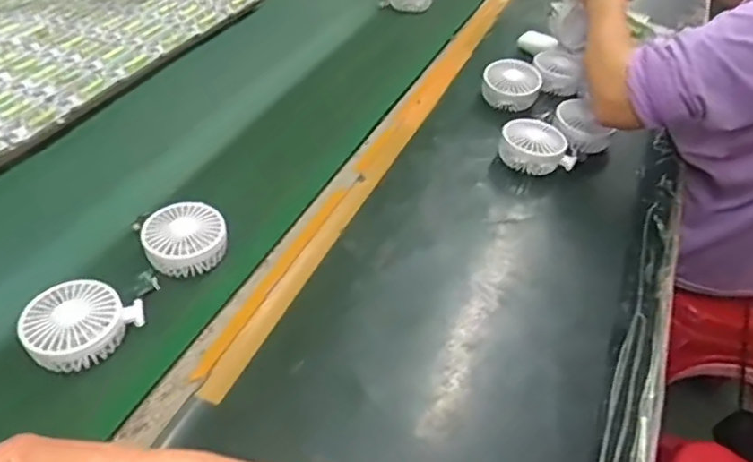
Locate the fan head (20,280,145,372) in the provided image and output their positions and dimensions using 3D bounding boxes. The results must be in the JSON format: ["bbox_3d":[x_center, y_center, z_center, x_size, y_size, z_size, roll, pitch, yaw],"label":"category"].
[{"bbox_3d":[-0.284,0.087,0.560,0.074,0.039,0.096,35,51,28],"label":"fan head"}]

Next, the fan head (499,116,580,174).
[{"bbox_3d":[0.218,-0.113,0.805,0.093,0.048,0.076,-1,44,-7],"label":"fan head"}]

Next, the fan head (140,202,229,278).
[{"bbox_3d":[-0.215,0.010,0.652,0.090,0.040,0.082,-22,50,-26],"label":"fan head"}]

